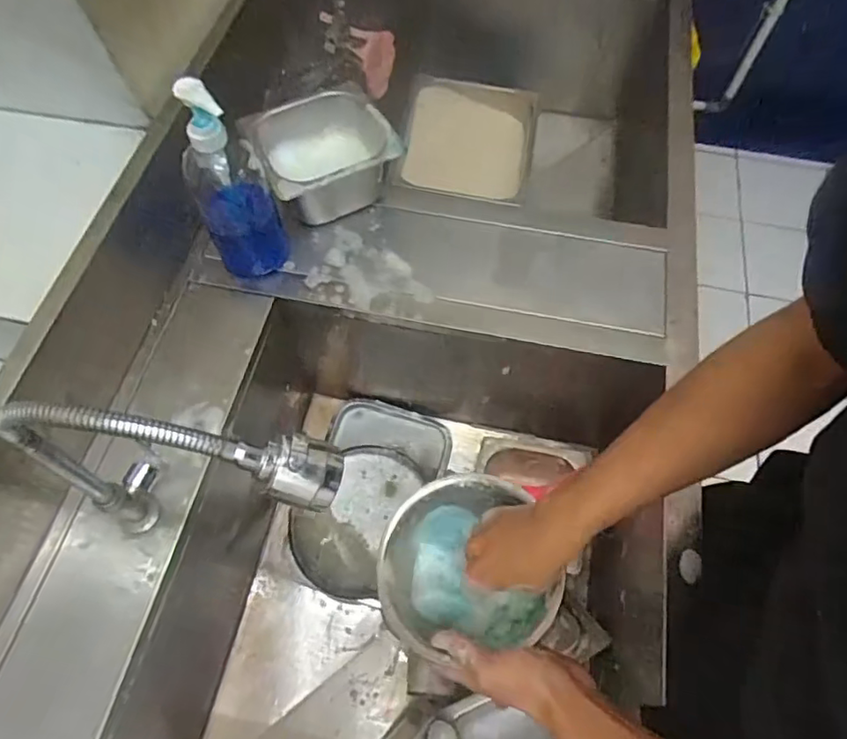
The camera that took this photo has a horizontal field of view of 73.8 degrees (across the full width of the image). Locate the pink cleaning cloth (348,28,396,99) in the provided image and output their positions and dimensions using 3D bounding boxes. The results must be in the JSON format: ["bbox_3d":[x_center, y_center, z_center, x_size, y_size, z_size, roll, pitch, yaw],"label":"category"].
[{"bbox_3d":[-0.090,-0.551,1.017,0.081,0.072,0.106,-2,63,-2],"label":"pink cleaning cloth"}]

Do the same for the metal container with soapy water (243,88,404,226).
[{"bbox_3d":[-0.137,-0.291,0.789,0.179,0.095,0.161,-25,65,-12],"label":"metal container with soapy water"}]

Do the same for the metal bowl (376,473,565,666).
[{"bbox_3d":[0.035,0.197,0.571,0.158,0.097,0.158,0,63,0],"label":"metal bowl"}]

